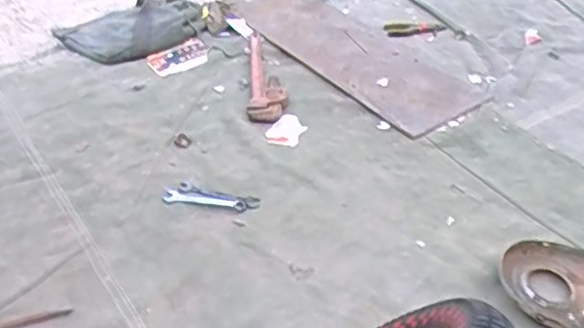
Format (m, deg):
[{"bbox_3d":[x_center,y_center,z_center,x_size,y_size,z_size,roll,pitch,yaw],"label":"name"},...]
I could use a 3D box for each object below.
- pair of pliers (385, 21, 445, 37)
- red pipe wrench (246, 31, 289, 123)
[{"bbox_3d":[0.310,-0.342,1.559,0.158,0.020,0.053,-11,44,-11],"label":"pair of pliers"},{"bbox_3d":[-0.054,-0.199,1.387,0.084,0.021,0.322,-1,43,-1],"label":"red pipe wrench"}]

